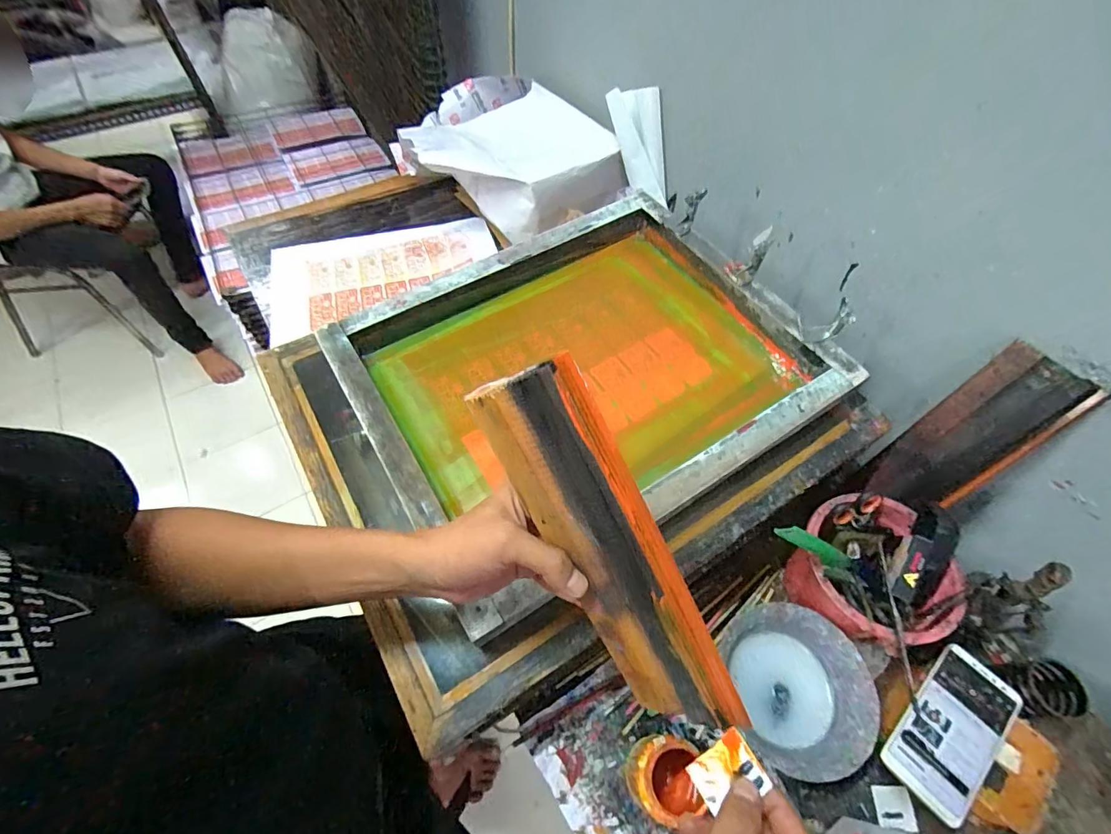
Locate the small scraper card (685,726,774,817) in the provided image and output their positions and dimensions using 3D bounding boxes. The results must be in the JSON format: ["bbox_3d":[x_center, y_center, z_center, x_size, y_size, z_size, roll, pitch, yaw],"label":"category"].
[{"bbox_3d":[0.107,0.224,0.304,0.042,0.004,0.032,-43,37,5],"label":"small scraper card"}]

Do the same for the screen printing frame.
[{"bbox_3d":[0.031,-0.064,0.588,0.507,0.064,0.415,-28,62,-19],"label":"screen printing frame"}]

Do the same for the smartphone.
[{"bbox_3d":[0.400,0.312,0.484,0.160,0.012,0.077,-34,64,-22],"label":"smartphone"}]

